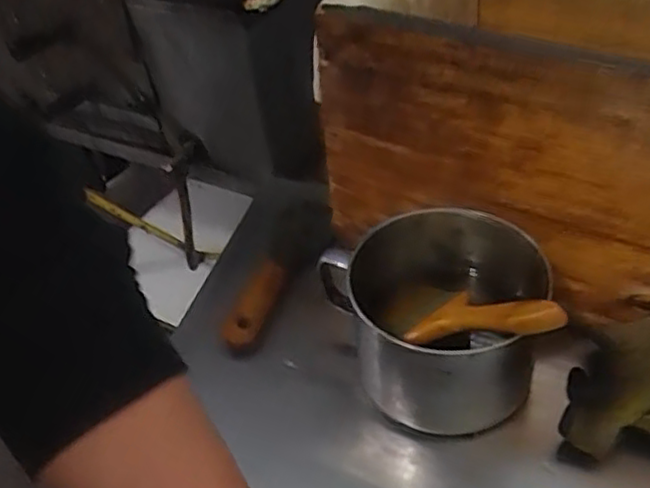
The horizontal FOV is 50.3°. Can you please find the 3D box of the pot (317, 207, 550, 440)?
[{"bbox_3d":[0.078,0.058,0.528,0.158,0.113,0.134,10,45,19],"label":"pot"}]

